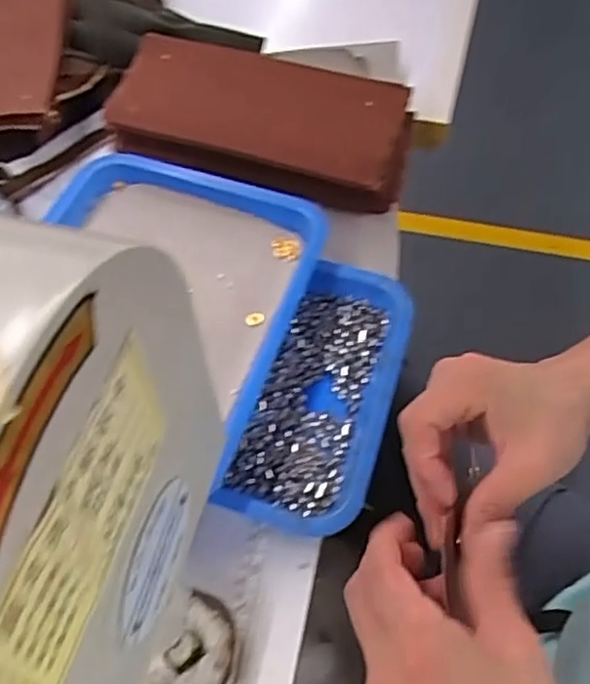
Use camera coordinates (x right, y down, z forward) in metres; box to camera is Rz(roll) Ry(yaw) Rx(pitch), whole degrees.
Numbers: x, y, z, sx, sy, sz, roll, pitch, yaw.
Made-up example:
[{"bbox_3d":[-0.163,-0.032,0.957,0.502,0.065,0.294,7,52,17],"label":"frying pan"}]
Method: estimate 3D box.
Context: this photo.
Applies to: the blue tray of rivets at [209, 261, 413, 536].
[{"bbox_3d":[0.022,0.042,0.528,0.103,0.045,0.218,15,58,10],"label":"blue tray of rivets"}]

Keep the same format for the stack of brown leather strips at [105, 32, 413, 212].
[{"bbox_3d":[-0.028,-0.213,0.647,0.274,0.053,0.127,12,58,8],"label":"stack of brown leather strips"}]

